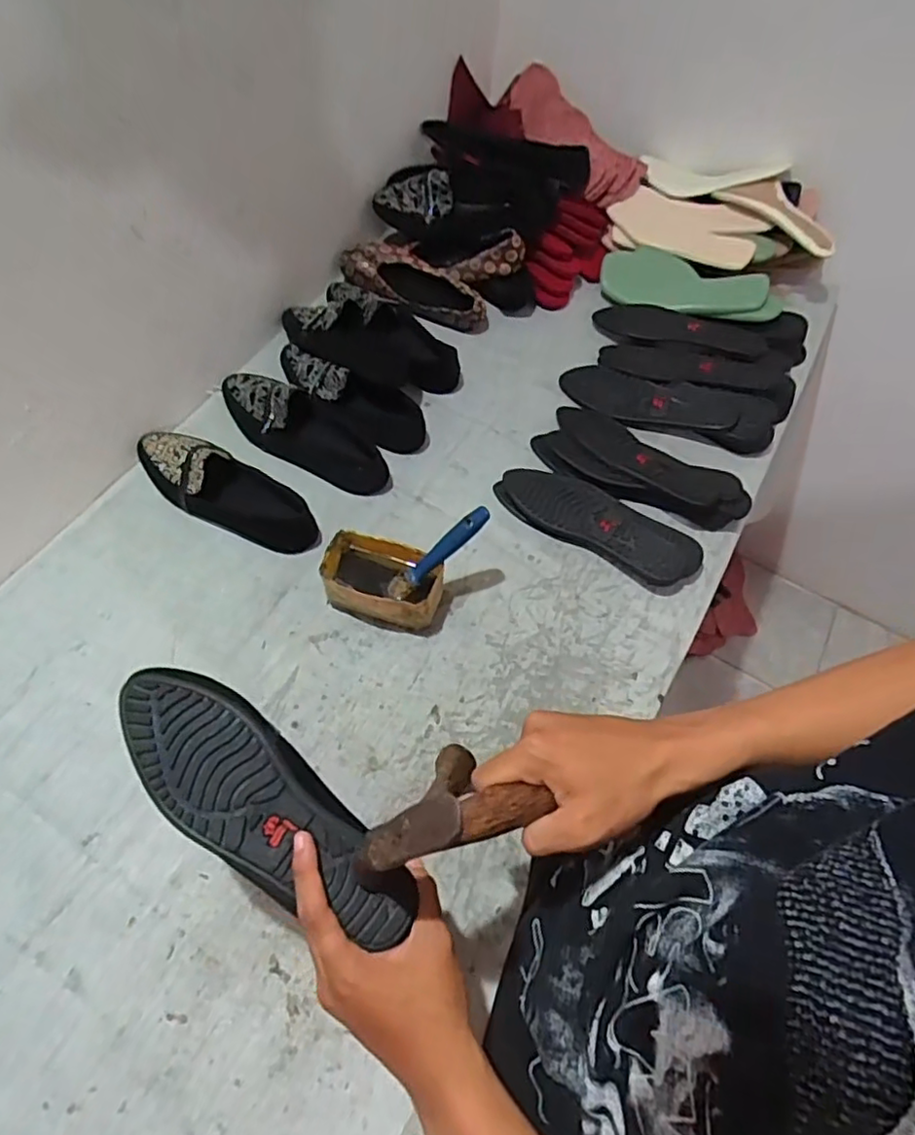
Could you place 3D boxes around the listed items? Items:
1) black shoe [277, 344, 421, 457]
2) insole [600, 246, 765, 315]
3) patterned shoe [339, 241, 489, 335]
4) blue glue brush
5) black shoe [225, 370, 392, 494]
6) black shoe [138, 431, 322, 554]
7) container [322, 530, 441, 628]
[{"bbox_3d":[-0.143,-0.222,0.813,0.231,0.046,0.072,27,63,12],"label":"black shoe"},{"bbox_3d":[0.337,-0.433,0.932,0.233,0.015,0.106,14,72,16],"label":"insole"},{"bbox_3d":[-0.064,-0.406,0.909,0.227,0.066,0.079,28,63,12],"label":"patterned shoe"},{"bbox_3d":[-0.020,-0.015,0.641,0.014,0.146,0.024,9,48,-49],"label":"blue glue brush"},{"bbox_3d":[-0.190,-0.181,0.779,0.243,0.061,0.092,26,63,11],"label":"black shoe"},{"bbox_3d":[-0.278,-0.094,0.728,0.252,0.051,0.088,29,63,13],"label":"black shoe"},{"bbox_3d":[-0.081,0.015,0.680,0.126,0.065,0.076,19,61,7],"label":"container"}]

